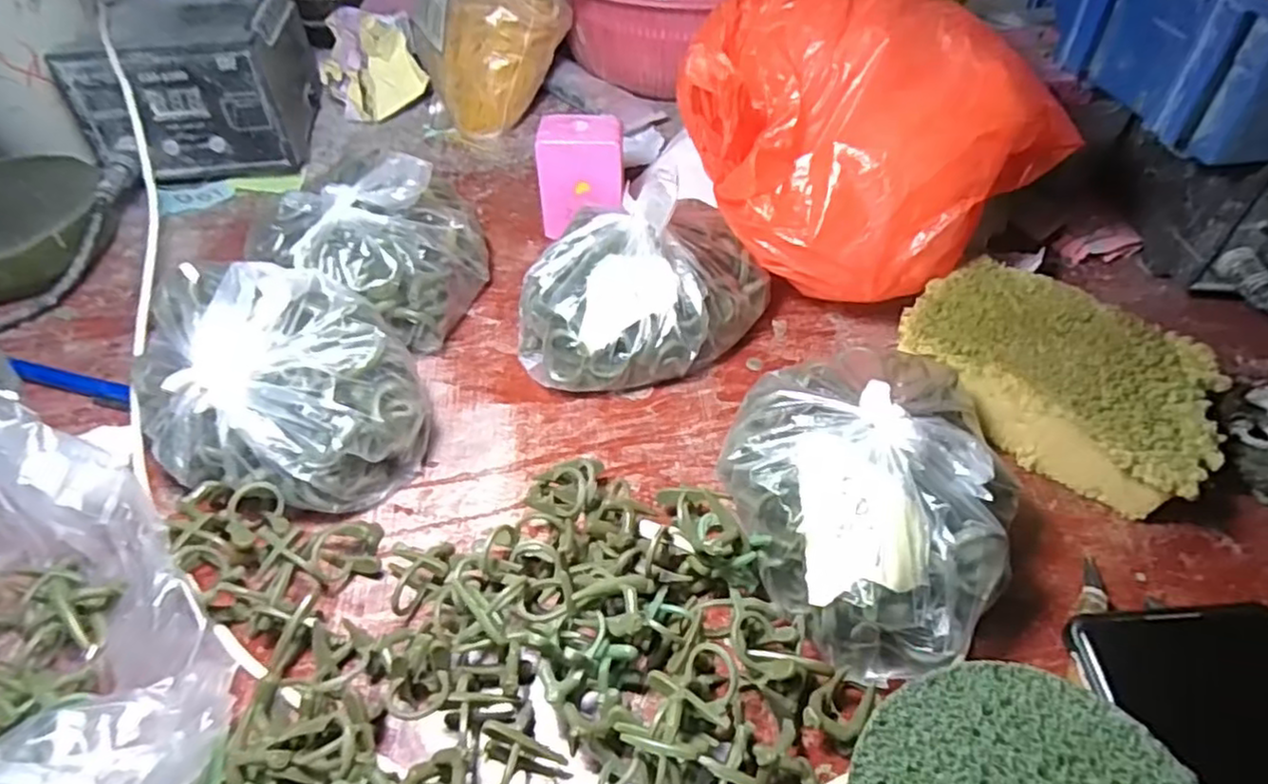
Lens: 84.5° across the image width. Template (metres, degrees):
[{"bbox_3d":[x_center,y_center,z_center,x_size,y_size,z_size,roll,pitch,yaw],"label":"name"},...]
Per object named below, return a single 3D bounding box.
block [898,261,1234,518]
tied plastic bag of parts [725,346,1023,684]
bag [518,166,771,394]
[{"bbox_3d":[0.208,-0.008,0.346,0.142,0.043,0.093,35,57,25],"label":"block"},{"bbox_3d":[0.095,0.038,0.288,0.111,0.065,0.128,22,52,17],"label":"tied plastic bag of parts"},{"bbox_3d":[0.002,-0.054,0.368,0.129,0.063,0.098,-35,59,-28],"label":"bag"}]

